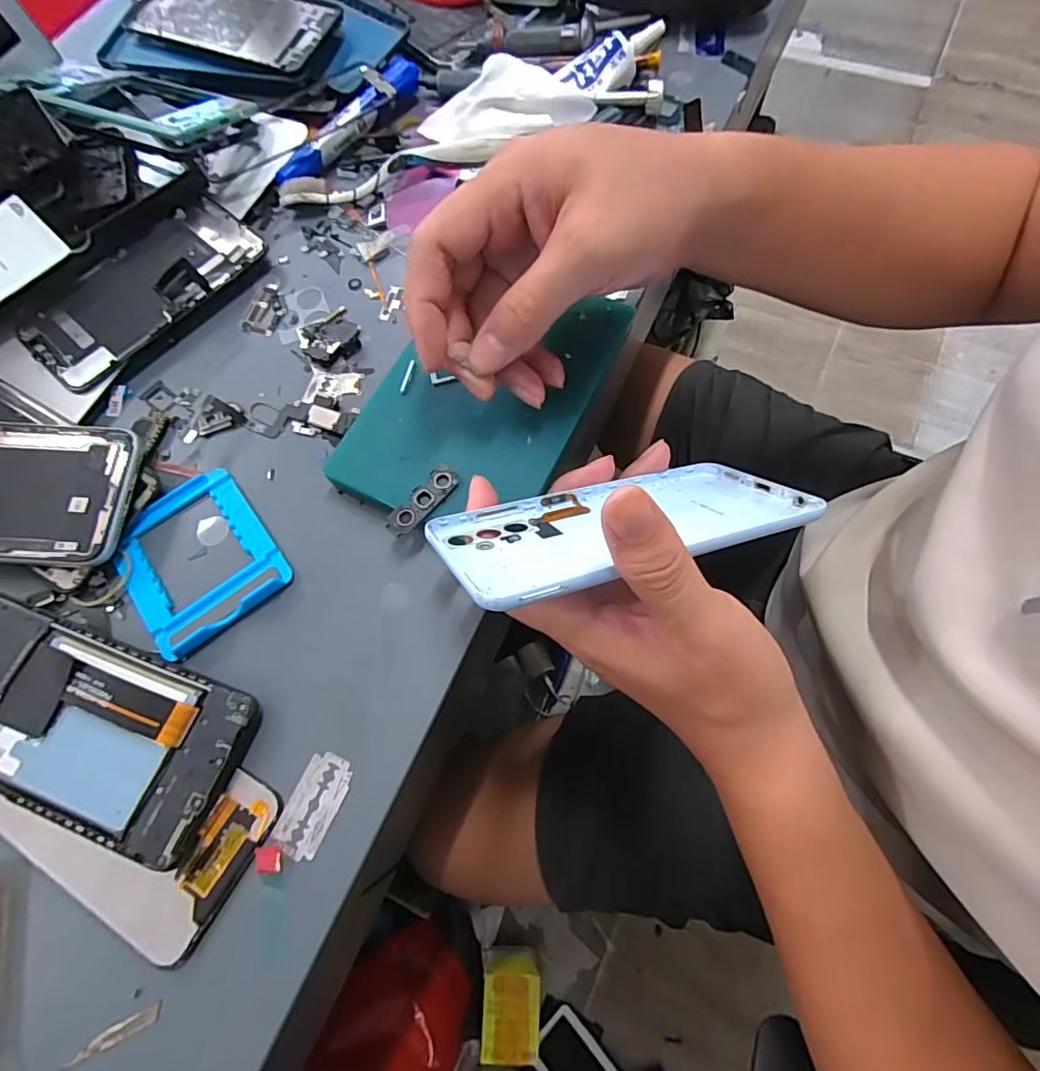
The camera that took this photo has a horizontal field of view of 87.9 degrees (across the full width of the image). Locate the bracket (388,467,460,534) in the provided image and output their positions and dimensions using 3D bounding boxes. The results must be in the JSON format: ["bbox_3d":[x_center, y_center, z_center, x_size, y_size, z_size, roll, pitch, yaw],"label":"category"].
[{"bbox_3d":[-0.048,-0.017,0.266,0.015,0.004,0.043,42,76,14],"label":"bracket"}]

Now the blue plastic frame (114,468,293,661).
[{"bbox_3d":[-0.166,0.012,0.275,0.070,0.009,0.084,-37,74,-11],"label":"blue plastic frame"}]

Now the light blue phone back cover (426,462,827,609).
[{"bbox_3d":[0.047,-0.006,0.236,0.162,0.008,0.078,-13,28,-22],"label":"light blue phone back cover"}]

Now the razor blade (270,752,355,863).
[{"bbox_3d":[-0.090,0.117,0.236,0.022,0.004,0.041,22,72,9],"label":"razor blade"}]

